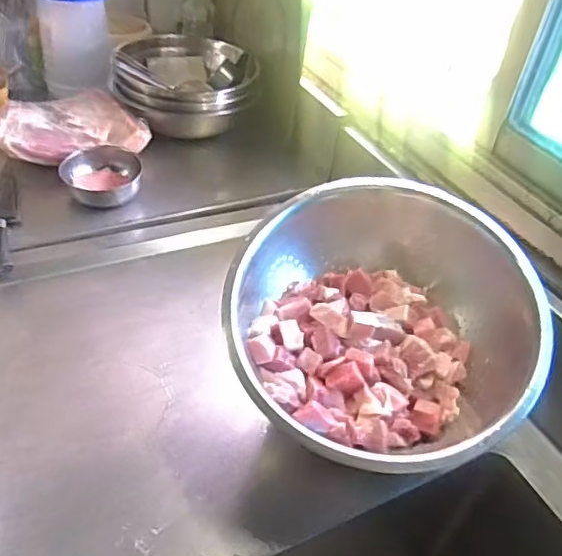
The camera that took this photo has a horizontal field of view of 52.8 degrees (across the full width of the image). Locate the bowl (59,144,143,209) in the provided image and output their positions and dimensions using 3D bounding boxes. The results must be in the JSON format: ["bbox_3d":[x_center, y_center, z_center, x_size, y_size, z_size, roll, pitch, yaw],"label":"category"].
[{"bbox_3d":[-0.337,-0.193,1.071,0.139,0.051,0.133,4,41,-4],"label":"bowl"}]

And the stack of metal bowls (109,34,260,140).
[{"bbox_3d":[-0.229,-0.458,1.315,0.312,0.132,0.288,-5,43,-14],"label":"stack of metal bowls"}]

